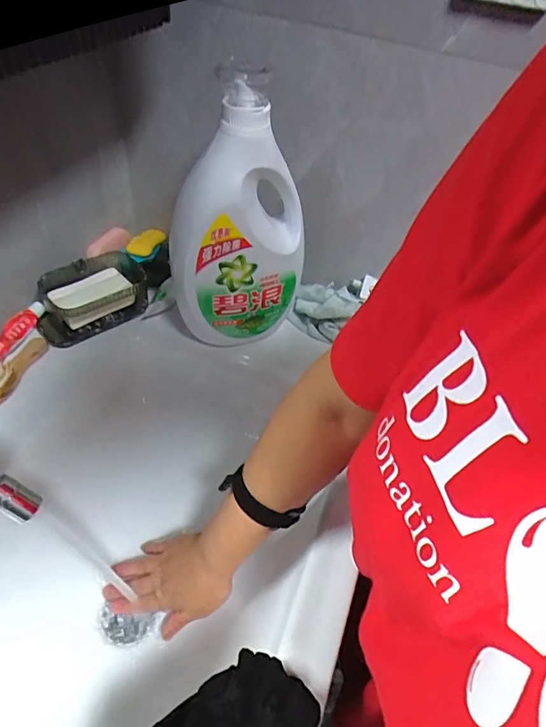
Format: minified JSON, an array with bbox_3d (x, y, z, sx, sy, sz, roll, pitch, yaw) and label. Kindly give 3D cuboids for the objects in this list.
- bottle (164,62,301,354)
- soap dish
[{"bbox_3d":[-0.040,-0.158,0.560,0.171,0.326,0.080,-9,52,-13],"label":"bottle"},{"bbox_3d":[-0.255,-0.093,0.648,0.164,0.071,0.089,-30,59,-27],"label":"soap dish"}]

